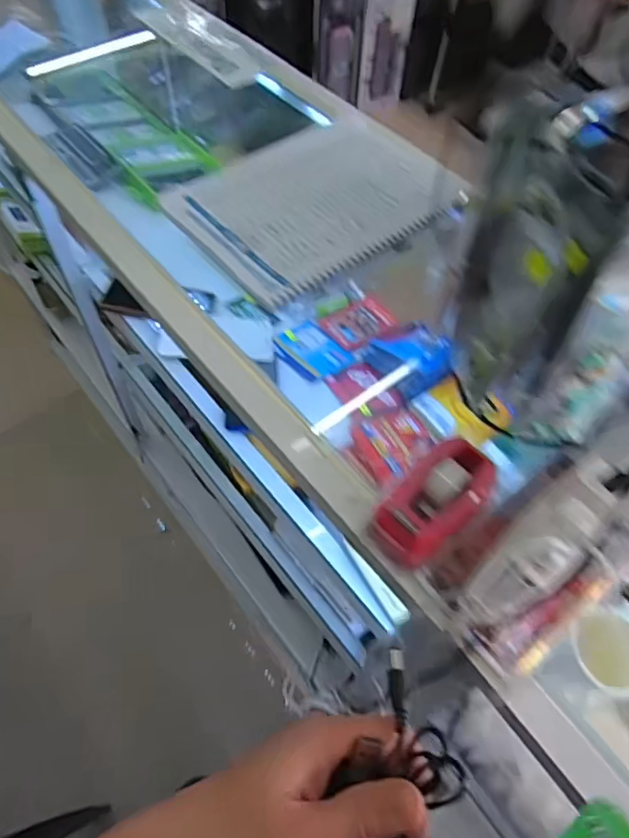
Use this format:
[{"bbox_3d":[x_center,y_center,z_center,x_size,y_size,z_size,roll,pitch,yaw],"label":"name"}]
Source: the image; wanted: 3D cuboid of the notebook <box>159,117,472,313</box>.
[{"bbox_3d":[0.006,-0.252,0.640,0.295,0.010,0.210,-34,65,-21],"label":"notebook"}]

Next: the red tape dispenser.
[{"bbox_3d":[0.089,0.060,0.412,0.098,0.038,0.054,-38,66,-22],"label":"red tape dispenser"}]

